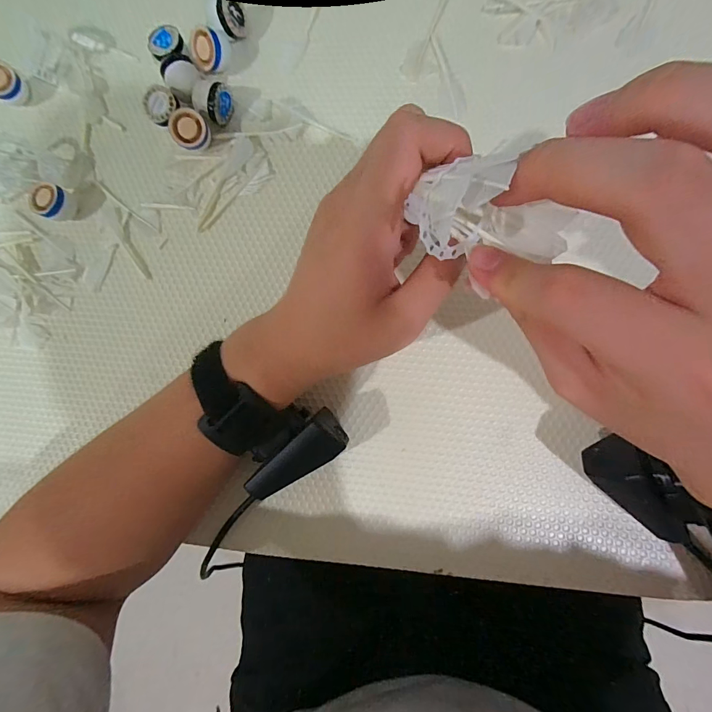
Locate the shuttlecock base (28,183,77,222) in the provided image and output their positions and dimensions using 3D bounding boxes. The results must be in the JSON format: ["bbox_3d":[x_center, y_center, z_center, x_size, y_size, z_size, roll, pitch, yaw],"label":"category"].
[{"bbox_3d":[-0.236,-0.120,0.289,0.021,0.025,0.025,32,91,6],"label":"shuttlecock base"}]

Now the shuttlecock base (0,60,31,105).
[{"bbox_3d":[-0.283,-0.220,0.297,0.022,0.026,0.026,37,91,6],"label":"shuttlecock base"}]

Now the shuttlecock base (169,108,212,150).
[{"bbox_3d":[-0.127,-0.171,0.280,0.026,0.018,0.026,38,90,-20],"label":"shuttlecock base"}]

